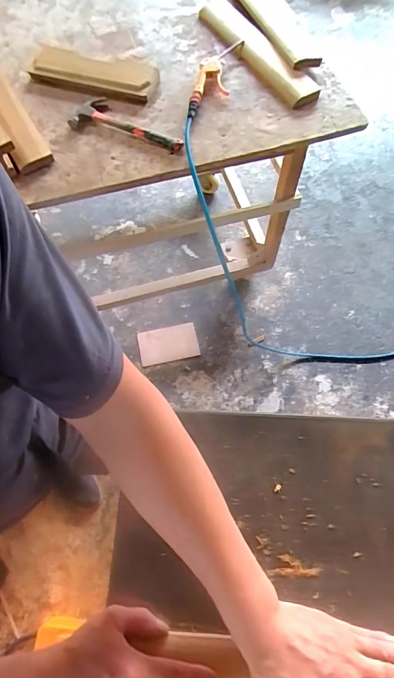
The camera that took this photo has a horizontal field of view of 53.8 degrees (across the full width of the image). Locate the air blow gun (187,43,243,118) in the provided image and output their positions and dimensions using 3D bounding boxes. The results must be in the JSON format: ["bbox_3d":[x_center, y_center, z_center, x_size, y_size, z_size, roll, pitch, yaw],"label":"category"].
[{"bbox_3d":[0.045,-0.647,0.966,0.098,0.053,0.261,9,67,4],"label":"air blow gun"}]

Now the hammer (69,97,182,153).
[{"bbox_3d":[-0.158,-0.520,0.928,0.284,0.027,0.104,18,68,8],"label":"hammer"}]

